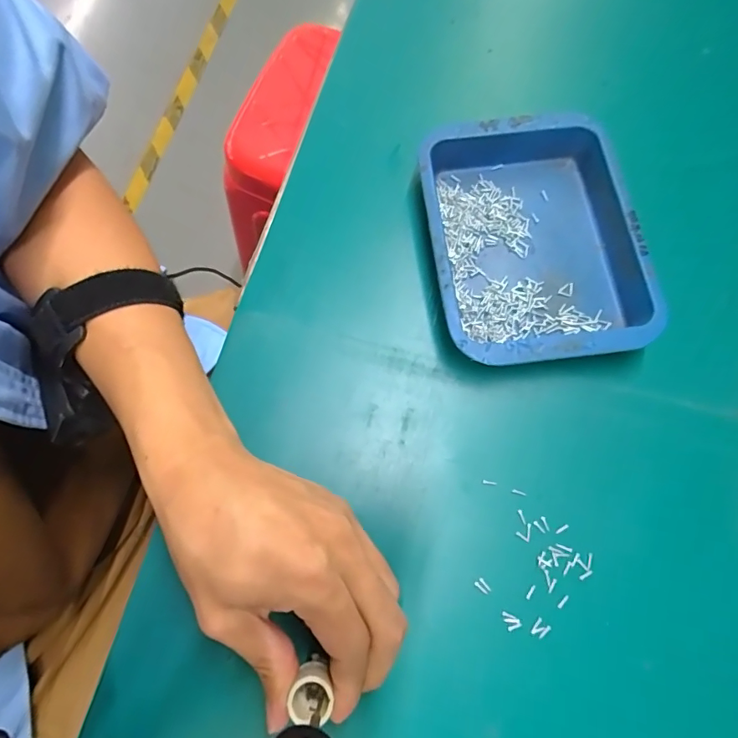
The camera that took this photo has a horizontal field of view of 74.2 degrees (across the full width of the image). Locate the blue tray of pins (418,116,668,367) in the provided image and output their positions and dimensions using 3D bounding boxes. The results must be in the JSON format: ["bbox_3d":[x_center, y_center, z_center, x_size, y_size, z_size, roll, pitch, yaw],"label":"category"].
[{"bbox_3d":[0.098,-0.079,0.290,0.122,0.026,0.155,-7,74,-2],"label":"blue tray of pins"}]

